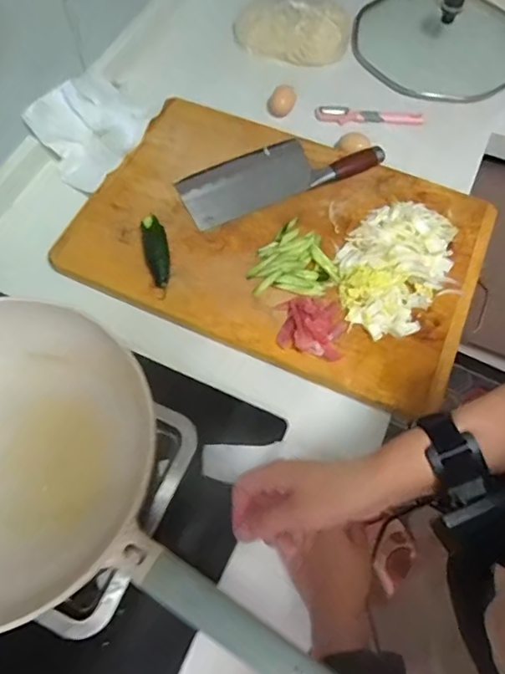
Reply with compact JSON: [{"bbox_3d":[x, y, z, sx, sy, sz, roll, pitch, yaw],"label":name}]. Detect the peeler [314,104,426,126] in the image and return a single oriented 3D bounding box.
[{"bbox_3d":[0.196,-0.375,0.850,0.178,0.019,0.028,3,64,1],"label":"peeler"}]

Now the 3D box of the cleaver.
[{"bbox_3d":[0.039,-0.255,0.760,0.301,0.036,0.107,-19,66,-10],"label":"cleaver"}]

